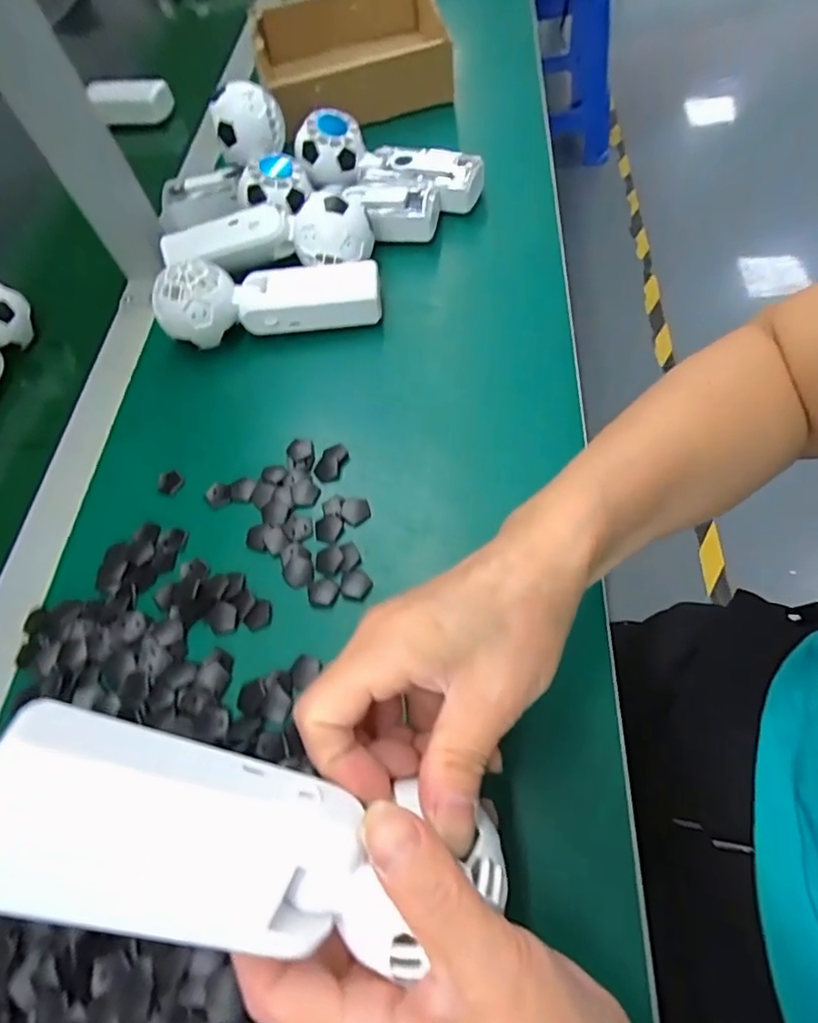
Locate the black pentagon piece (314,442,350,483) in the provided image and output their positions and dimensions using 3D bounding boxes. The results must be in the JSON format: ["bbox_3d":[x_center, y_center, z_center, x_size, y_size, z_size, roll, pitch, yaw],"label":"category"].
[{"bbox_3d":[-0.053,-0.033,0.372,0.018,0.004,0.029,13,64,16],"label":"black pentagon piece"}]

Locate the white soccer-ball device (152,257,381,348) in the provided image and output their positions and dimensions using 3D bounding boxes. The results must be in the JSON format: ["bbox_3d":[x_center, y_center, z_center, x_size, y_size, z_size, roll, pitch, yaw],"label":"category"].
[{"bbox_3d":[-0.107,-0.163,0.421,0.169,0.057,0.045,-9,60,2],"label":"white soccer-ball device"}]

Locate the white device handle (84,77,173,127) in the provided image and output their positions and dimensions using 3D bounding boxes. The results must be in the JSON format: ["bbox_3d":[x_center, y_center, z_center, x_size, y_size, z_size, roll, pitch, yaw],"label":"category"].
[{"bbox_3d":[-0.327,-0.483,0.645,0.094,0.034,0.033,-7,60,6],"label":"white device handle"}]

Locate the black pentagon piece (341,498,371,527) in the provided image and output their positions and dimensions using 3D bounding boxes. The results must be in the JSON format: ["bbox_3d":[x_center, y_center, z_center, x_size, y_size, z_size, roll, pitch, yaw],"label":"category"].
[{"bbox_3d":[-0.034,-0.001,0.352,0.018,0.004,0.019,-35,61,-10],"label":"black pentagon piece"}]

